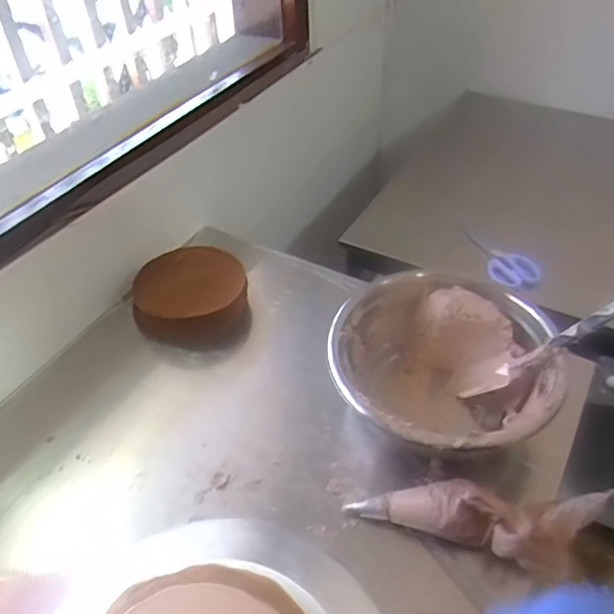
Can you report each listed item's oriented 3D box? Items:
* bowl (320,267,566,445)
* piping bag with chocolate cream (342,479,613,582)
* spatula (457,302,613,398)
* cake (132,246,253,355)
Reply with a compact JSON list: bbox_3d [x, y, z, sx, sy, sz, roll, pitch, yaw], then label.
[{"bbox_3d":[0.162,0.088,0.711,0.256,0.115,0.250,-1,44,1],"label":"bowl"},{"bbox_3d":[0.173,0.213,0.600,0.238,0.092,0.066,12,46,14],"label":"piping bag with chocolate cream"},{"bbox_3d":[0.279,0.054,0.688,0.020,0.238,0.038,32,40,-21],"label":"spatula"},{"bbox_3d":[-0.173,-0.016,0.865,0.170,0.064,0.174,-7,45,-5],"label":"cake"}]

